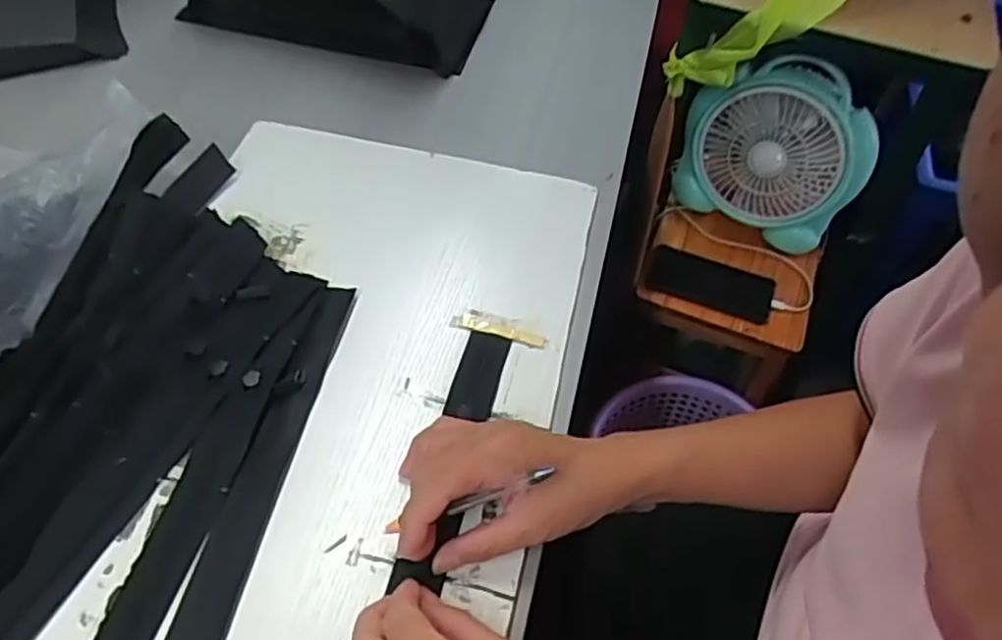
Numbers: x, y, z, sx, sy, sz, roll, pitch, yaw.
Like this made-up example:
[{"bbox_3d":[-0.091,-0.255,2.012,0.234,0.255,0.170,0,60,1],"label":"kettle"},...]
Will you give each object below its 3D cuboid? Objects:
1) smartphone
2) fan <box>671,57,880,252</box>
[{"bbox_3d":[0.282,-0.051,0.998,0.167,0.014,0.092,16,53,7],"label":"smartphone"},{"bbox_3d":[0.376,-0.233,1.012,0.237,0.223,0.107,26,55,14],"label":"fan"}]

